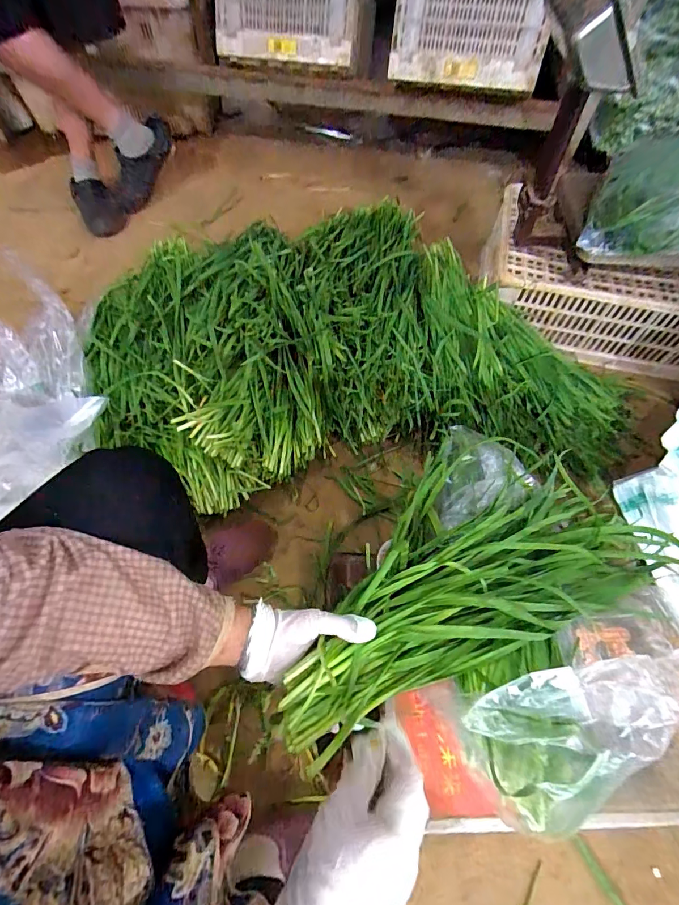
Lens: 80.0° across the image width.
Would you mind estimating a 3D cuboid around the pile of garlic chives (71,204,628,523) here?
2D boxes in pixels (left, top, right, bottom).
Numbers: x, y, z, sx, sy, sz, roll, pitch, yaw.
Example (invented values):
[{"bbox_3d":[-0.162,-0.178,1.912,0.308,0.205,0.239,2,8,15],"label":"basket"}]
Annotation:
[{"bbox_3d":[0.051,-0.219,0.835,1.103,0.224,0.587,-7,62,-5],"label":"pile of garlic chives"}]

